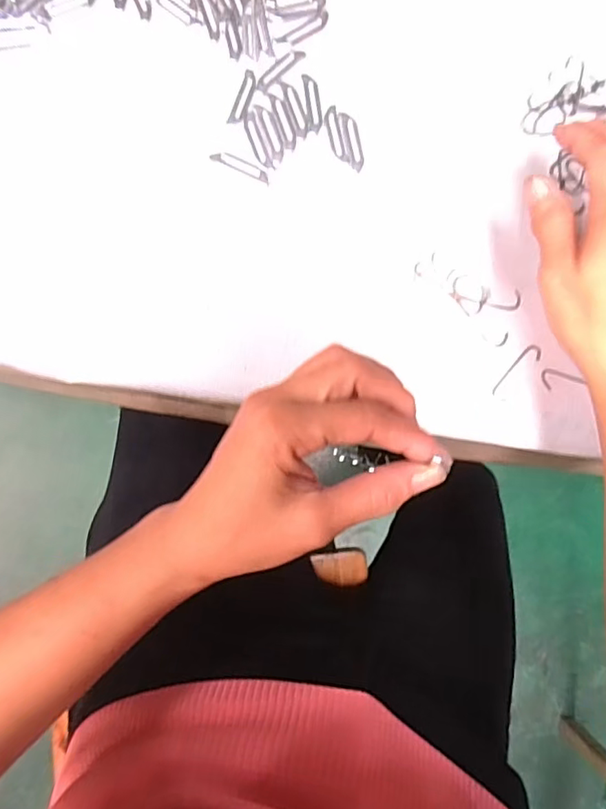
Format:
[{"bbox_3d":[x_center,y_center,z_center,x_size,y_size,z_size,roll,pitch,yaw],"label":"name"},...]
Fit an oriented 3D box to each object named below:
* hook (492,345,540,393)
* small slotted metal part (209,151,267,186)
[{"bbox_3d":[0.136,-0.022,0.355,0.042,0.004,0.011,-41,91,-4],"label":"hook"},{"bbox_3d":[-0.039,-0.151,0.350,0.039,0.004,0.007,22,87,-3],"label":"small slotted metal part"}]

